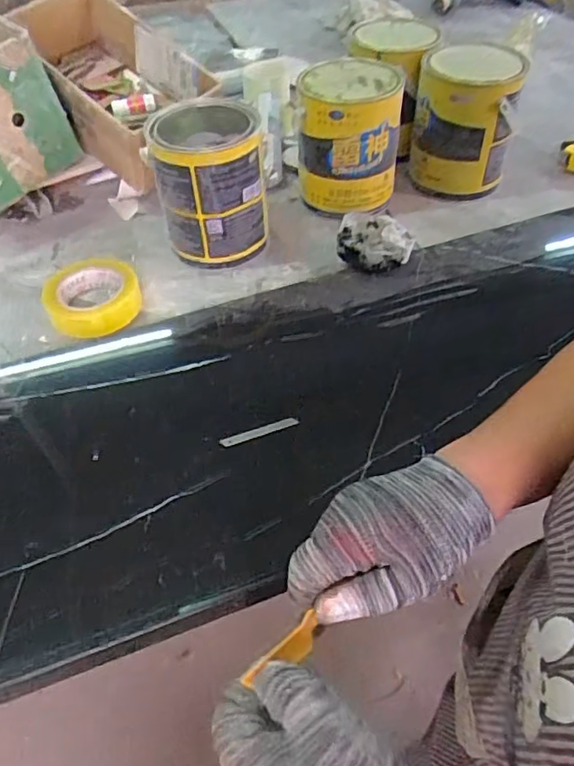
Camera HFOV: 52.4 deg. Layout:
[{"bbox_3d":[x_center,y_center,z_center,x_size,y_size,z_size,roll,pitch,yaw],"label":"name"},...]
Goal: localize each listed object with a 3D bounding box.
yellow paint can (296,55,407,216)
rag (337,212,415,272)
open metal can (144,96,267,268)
[{"bbox_3d":[0.087,-0.358,0.833,0.142,0.144,0.150,5,49,5],"label":"yellow paint can"},{"bbox_3d":[0.116,-0.182,0.767,0.098,0.051,0.079,7,50,7],"label":"rag"},{"bbox_3d":[-0.104,-0.267,0.779,0.138,0.159,0.148,-13,50,-10],"label":"open metal can"}]

